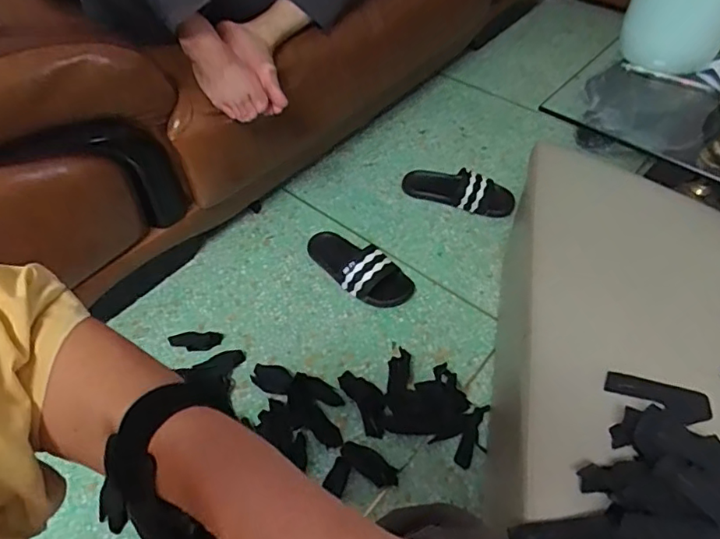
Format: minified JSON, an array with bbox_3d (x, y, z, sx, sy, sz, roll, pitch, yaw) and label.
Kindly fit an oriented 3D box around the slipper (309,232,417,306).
[{"bbox_3d":[-0.010,-0.008,1.107,0.251,0.059,0.102,29,58,21],"label":"slipper"}]

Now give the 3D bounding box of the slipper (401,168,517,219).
[{"bbox_3d":[0.228,-0.185,1.238,0.257,0.055,0.084,18,55,14],"label":"slipper"}]

